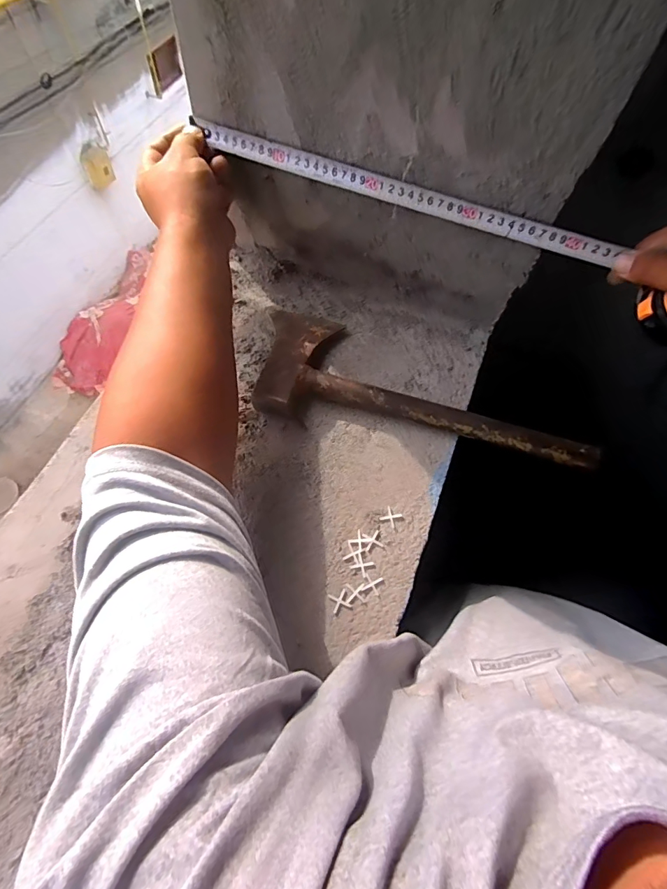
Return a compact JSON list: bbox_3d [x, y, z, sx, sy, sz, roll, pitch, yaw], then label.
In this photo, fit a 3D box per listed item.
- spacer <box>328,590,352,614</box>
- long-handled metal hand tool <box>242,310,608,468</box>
[{"bbox_3d":[0.006,0.135,0.377,0.016,0.004,0.016,-17,66,-11],"label":"spacer"},{"bbox_3d":[0.088,-0.046,0.463,0.357,0.032,0.138,19,64,6],"label":"long-handled metal hand tool"}]

